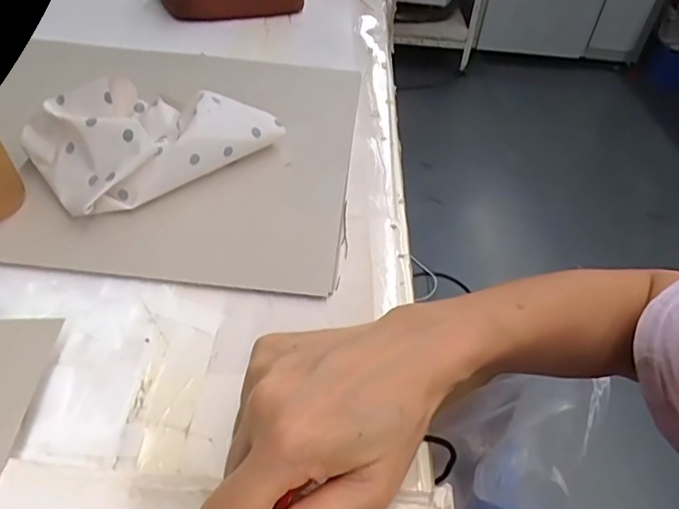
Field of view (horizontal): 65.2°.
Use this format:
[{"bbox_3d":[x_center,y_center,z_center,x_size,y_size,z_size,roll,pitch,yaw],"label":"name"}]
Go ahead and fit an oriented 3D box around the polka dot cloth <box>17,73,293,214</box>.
[{"bbox_3d":[-0.156,-0.106,0.466,0.197,0.064,0.112,-26,50,-30],"label":"polka dot cloth"}]

